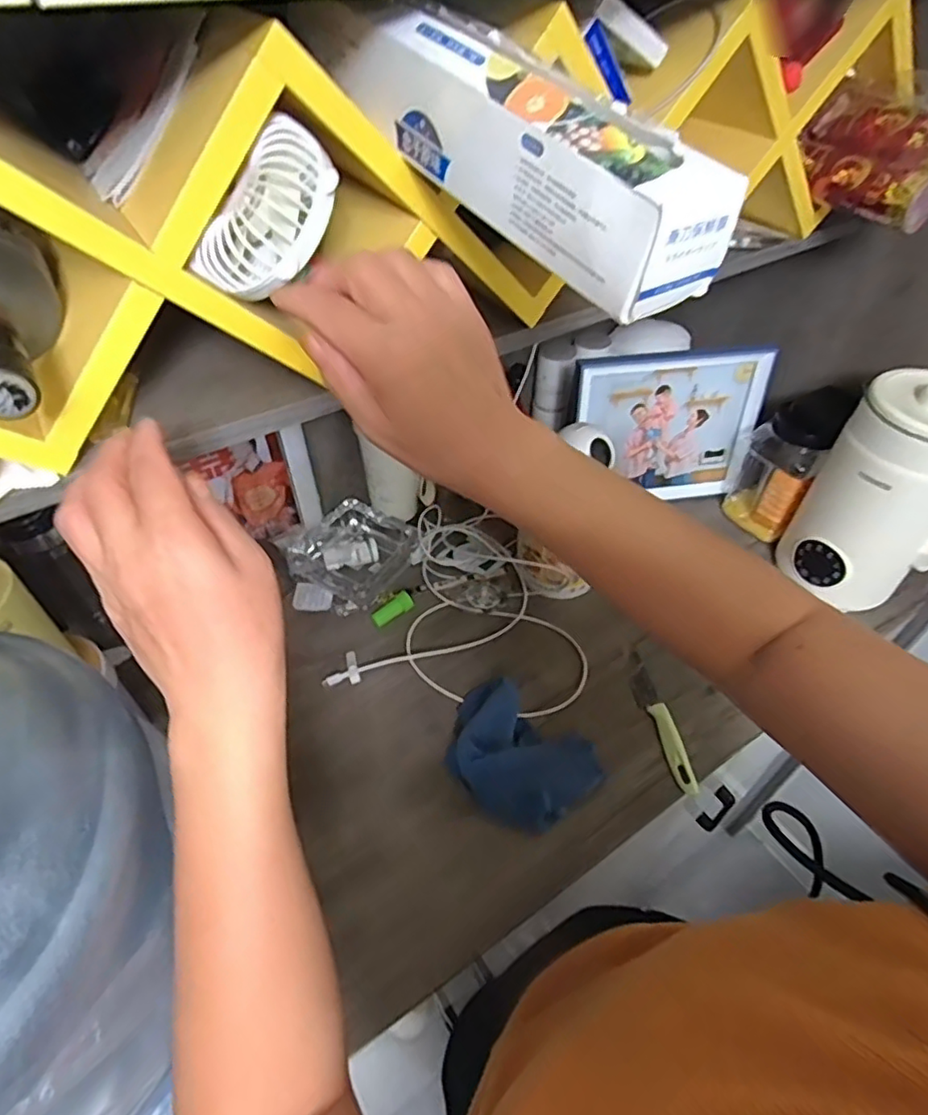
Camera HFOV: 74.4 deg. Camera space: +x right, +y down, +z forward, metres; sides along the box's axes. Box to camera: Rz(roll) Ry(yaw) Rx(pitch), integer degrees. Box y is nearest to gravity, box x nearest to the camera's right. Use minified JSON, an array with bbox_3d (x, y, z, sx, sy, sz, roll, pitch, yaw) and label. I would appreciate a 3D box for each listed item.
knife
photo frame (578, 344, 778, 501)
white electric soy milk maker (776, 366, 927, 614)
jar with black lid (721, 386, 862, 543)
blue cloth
[{"bbox_3d":[0.219,0.180,0.683,0.025,0.020,0.164,-10,48,-10],"label":"knife"},{"bbox_3d":[0.293,-0.187,0.888,0.277,0.221,0.027,-7,38,-8],"label":"photo frame"},{"bbox_3d":[0.515,-0.065,0.727,0.174,0.267,0.107,14,48,13],"label":"white electric soy milk maker"},{"bbox_3d":[0.438,-0.130,0.849,0.101,0.209,0.100,28,53,24],"label":"jar with black lid"},{"bbox_3d":[0.049,0.203,0.641,0.168,0.050,0.123,35,55,28],"label":"blue cloth"}]

